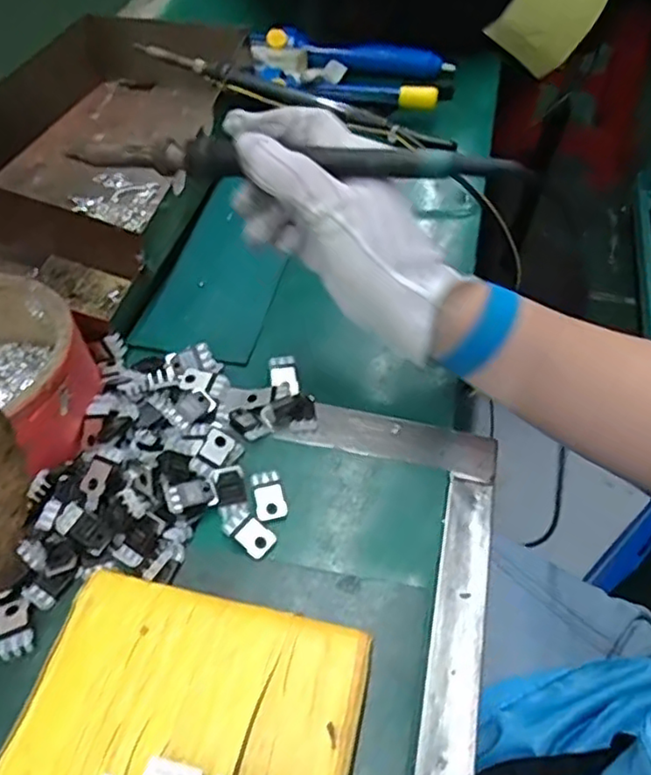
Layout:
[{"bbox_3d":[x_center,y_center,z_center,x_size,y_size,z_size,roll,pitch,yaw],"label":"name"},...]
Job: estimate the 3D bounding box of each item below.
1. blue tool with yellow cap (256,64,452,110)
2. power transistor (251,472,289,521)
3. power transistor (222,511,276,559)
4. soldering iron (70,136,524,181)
[{"bbox_3d":[0.023,-0.277,0.587,0.180,0.020,0.019,13,52,9],"label":"blue tool with yellow cap"},{"bbox_3d":[-0.031,0.058,0.348,0.017,0.004,0.025,-14,53,-12],"label":"power transistor"},{"bbox_3d":[-0.040,0.077,0.337,0.026,0.005,0.016,30,57,21],"label":"power transistor"},{"bbox_3d":[-0.023,-0.115,0.322,0.232,0.018,0.020,6,51,11],"label":"soldering iron"}]

